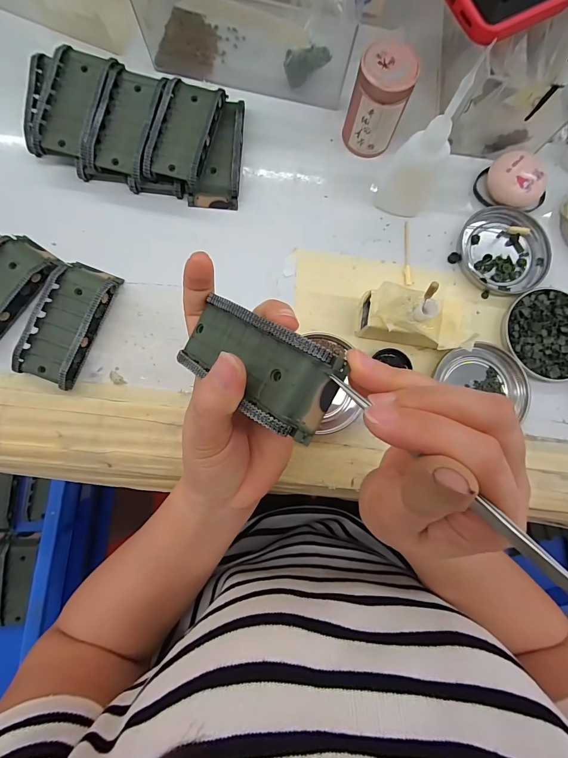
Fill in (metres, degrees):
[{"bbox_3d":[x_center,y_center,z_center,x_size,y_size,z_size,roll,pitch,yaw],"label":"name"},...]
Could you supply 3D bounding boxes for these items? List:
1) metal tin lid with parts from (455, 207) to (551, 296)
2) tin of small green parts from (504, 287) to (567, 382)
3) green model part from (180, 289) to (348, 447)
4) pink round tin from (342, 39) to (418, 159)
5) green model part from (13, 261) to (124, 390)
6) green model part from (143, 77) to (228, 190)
[{"bbox_3d":[0.193,-0.113,0.303,0.078,0.008,0.075,0,82,-2],"label":"metal tin lid with parts"},{"bbox_3d":[0.225,-0.038,0.292,0.075,0.009,0.075,0,82,-2],"label":"tin of small green parts"},{"bbox_3d":[-0.018,-0.010,0.173,0.092,0.025,0.042,32,81,33],"label":"green model part"},{"bbox_3d":[0.077,-0.223,0.284,0.044,0.067,0.037,23,82,1],"label":"pink round tin"},{"bbox_3d":[-0.170,-0.046,0.271,0.045,0.019,0.096,21,82,1],"label":"green model part"},{"bbox_3d":[-0.081,-0.203,0.291,0.046,0.032,0.090,16,82,0],"label":"green model part"}]

